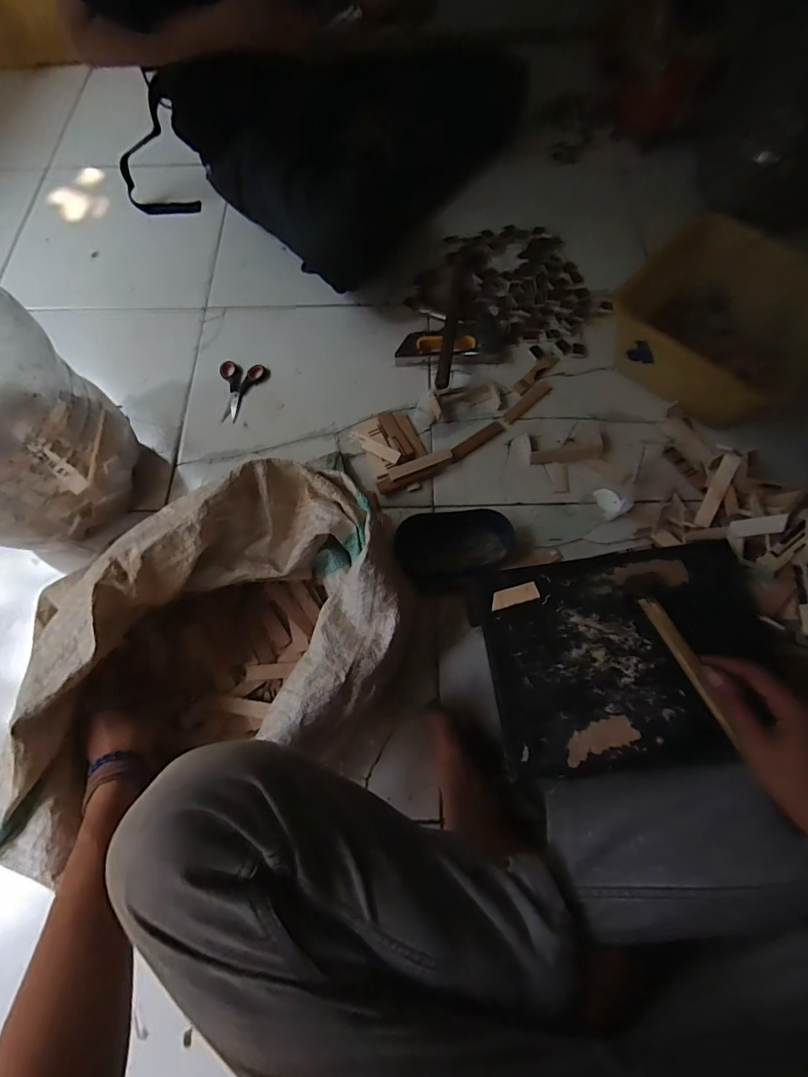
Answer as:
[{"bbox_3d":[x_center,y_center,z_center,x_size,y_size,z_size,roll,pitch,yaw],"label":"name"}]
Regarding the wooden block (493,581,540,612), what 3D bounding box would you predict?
[{"bbox_3d":[0.117,0.061,0.491,0.050,0.007,0.019,-15,69,-4],"label":"wooden block"}]

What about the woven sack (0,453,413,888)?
[{"bbox_3d":[-0.201,0.106,0.528,0.375,0.166,0.321,-14,71,-6],"label":"woven sack"}]

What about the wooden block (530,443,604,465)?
[{"bbox_3d":[0.237,-0.123,0.681,0.100,0.014,0.020,-3,68,25],"label":"wooden block"}]

